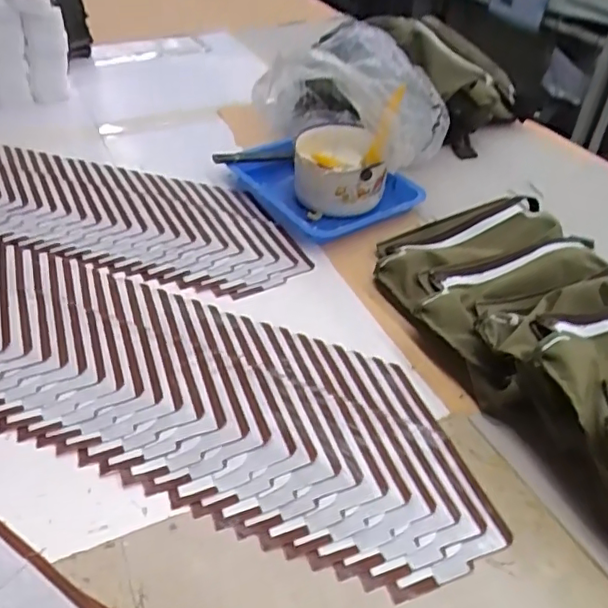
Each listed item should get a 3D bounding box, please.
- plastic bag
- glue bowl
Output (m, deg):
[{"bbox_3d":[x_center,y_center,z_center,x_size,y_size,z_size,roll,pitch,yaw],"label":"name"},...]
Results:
[{"bbox_3d":[0.066,-0.289,0.808,0.244,0.166,0.247,2,41,0],"label":"plastic bag"},{"bbox_3d":[0.051,-0.184,0.844,0.125,0.104,0.125,1,41,-1],"label":"glue bowl"}]

